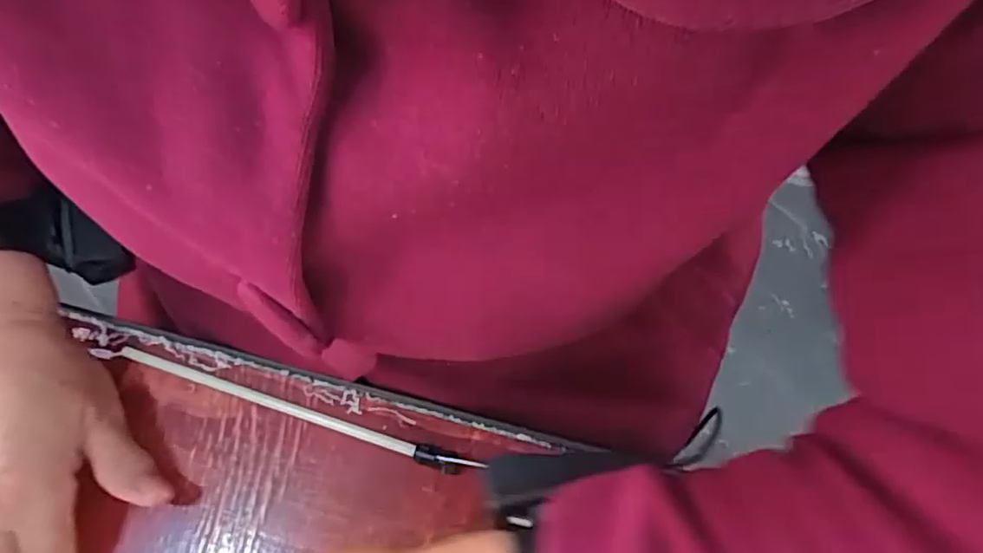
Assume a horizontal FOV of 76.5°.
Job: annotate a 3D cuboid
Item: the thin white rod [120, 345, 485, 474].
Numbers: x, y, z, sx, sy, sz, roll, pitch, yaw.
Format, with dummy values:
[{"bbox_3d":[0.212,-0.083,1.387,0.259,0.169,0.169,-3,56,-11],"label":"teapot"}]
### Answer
[{"bbox_3d":[-0.109,0.071,0.335,0.206,0.010,0.010,16,67,8],"label":"thin white rod"}]

